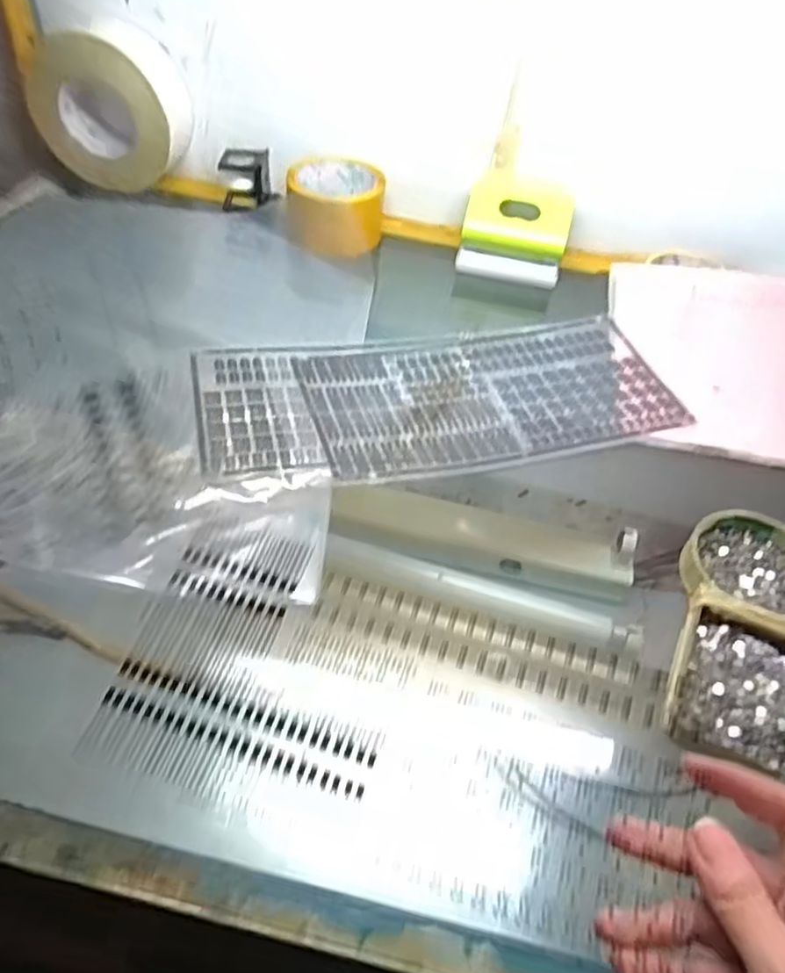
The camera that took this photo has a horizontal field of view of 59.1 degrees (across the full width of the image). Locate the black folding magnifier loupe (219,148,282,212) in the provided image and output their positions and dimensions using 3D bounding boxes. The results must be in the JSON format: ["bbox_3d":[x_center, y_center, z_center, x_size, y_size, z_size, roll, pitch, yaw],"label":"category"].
[{"bbox_3d":[-0.147,-0.318,0.711,0.056,0.054,0.050,-1,47,-6],"label":"black folding magnifier loupe"}]

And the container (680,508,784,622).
[{"bbox_3d":[0.227,0.051,0.436,0.085,0.016,0.083,11,47,5],"label":"container"}]

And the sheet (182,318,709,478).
[{"bbox_3d":[0.040,-0.073,0.538,0.364,0.010,0.154,-7,47,-15],"label":"sheet"}]

